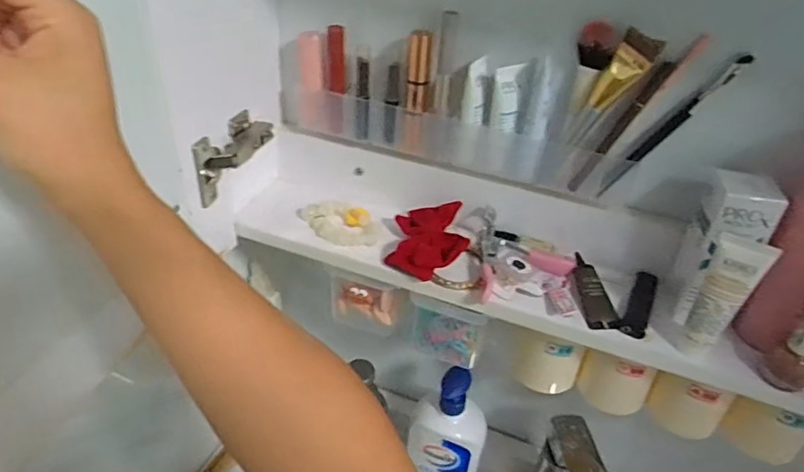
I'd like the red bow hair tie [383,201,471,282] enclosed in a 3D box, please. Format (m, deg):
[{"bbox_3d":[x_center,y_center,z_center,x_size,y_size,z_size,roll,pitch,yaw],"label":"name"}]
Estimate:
[{"bbox_3d":[0.025,-0.001,0.506,0.067,0.028,0.088,10,37,6],"label":"red bow hair tie"}]

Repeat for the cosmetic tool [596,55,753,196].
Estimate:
[{"bbox_3d":[0.207,-0.082,0.437,0.012,0.143,0.014,32,34,-15],"label":"cosmetic tool"}]

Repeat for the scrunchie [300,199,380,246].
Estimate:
[{"bbox_3d":[-0.060,-0.015,0.538,0.078,0.017,0.051,32,45,31],"label":"scrunchie"}]

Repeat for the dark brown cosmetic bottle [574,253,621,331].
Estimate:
[{"bbox_3d":[0.164,0.046,0.478,0.025,0.014,0.074,-4,56,-12],"label":"dark brown cosmetic bottle"}]

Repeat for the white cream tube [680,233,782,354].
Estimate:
[{"bbox_3d":[0.231,0.044,0.404,0.034,0.098,0.018,30,43,29],"label":"white cream tube"}]

